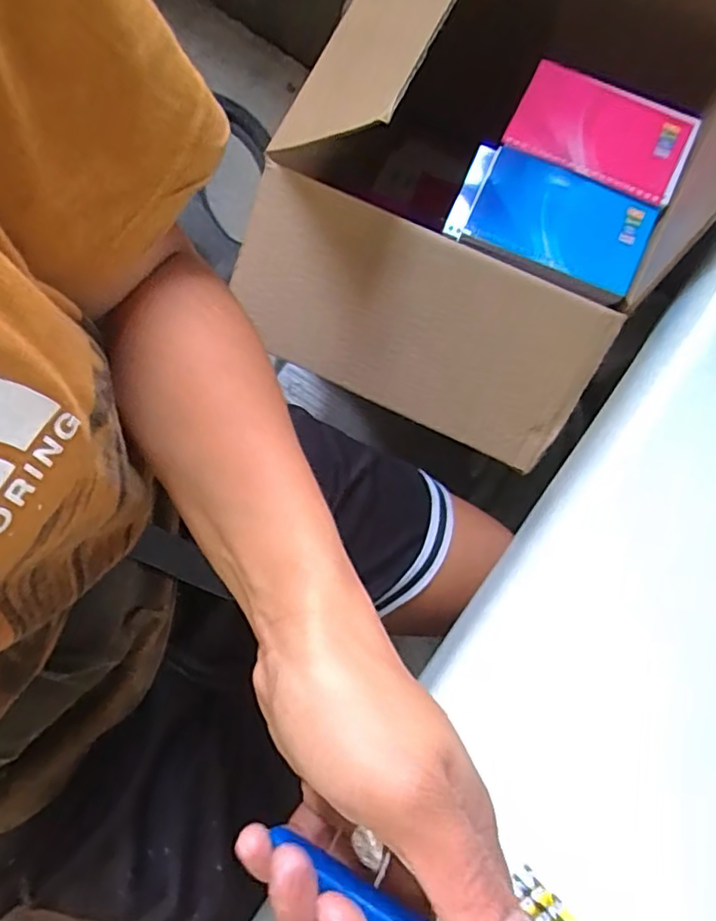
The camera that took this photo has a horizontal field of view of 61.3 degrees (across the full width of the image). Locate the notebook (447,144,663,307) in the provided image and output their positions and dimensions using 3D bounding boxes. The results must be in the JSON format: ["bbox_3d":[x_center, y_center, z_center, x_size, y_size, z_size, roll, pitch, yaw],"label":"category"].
[{"bbox_3d":[0.146,-0.180,0.464,0.144,0.023,0.091,26,81,6],"label":"notebook"}]

